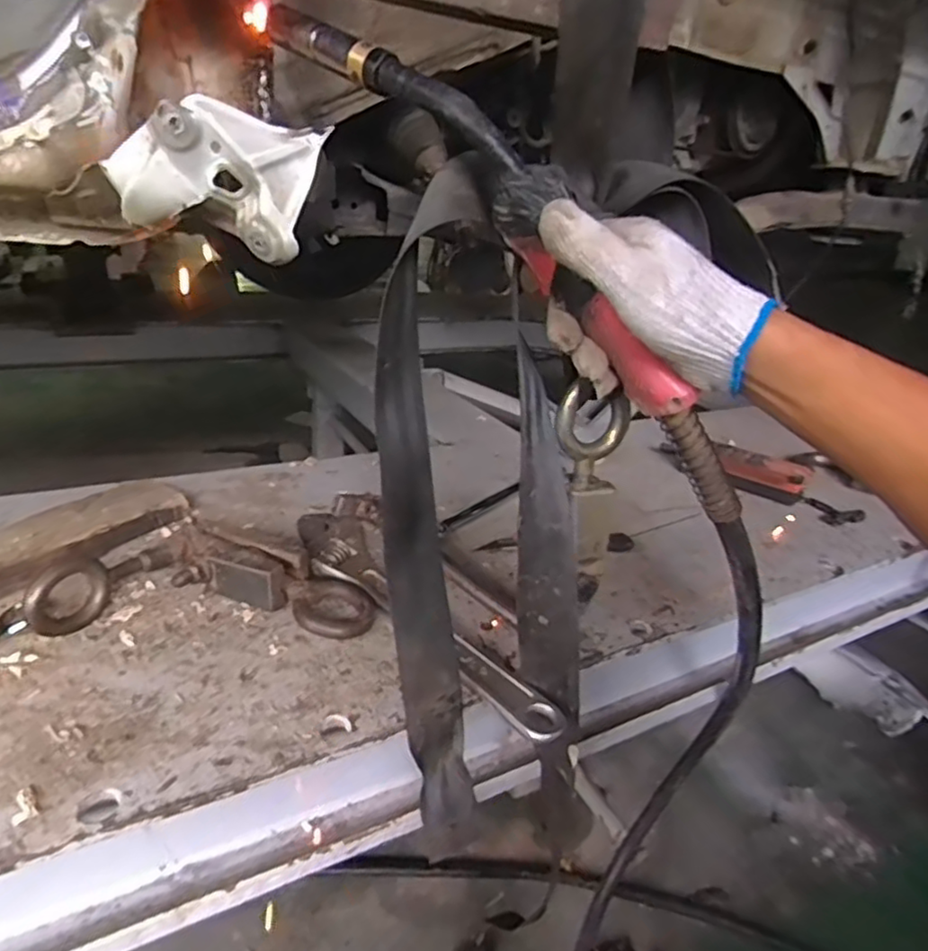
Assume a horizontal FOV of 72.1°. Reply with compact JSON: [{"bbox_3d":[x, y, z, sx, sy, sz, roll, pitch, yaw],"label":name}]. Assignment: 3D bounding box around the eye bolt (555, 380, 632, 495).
[{"bbox_3d":[0.098,-0.027,0.497,0.057,0.078,0.030,4,24,-2],"label":"eye bolt"}]

